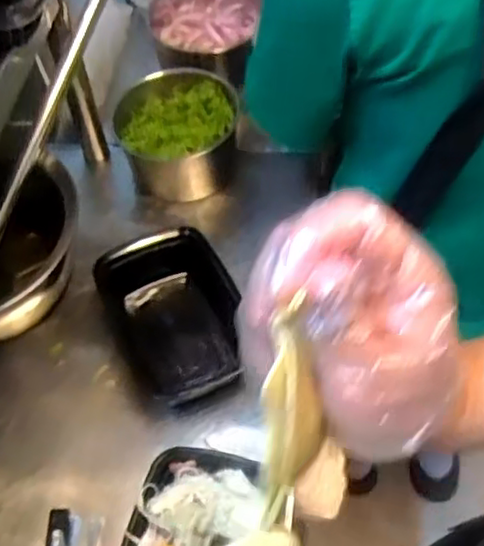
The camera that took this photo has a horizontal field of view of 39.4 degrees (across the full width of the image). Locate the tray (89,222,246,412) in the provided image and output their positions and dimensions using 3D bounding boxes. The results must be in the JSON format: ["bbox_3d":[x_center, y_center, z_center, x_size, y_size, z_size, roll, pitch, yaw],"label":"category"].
[{"bbox_3d":[-0.077,0.049,0.787,0.150,0.072,0.203,-22,57,-10],"label":"tray"}]

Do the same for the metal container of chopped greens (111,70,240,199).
[{"bbox_3d":[-0.088,-0.193,0.953,0.169,0.098,0.169,-9,56,-1],"label":"metal container of chopped greens"}]

